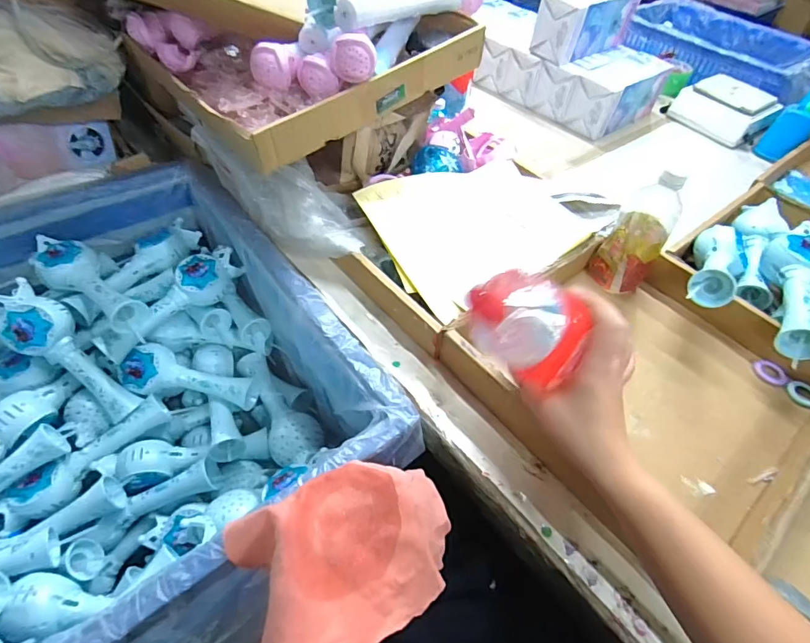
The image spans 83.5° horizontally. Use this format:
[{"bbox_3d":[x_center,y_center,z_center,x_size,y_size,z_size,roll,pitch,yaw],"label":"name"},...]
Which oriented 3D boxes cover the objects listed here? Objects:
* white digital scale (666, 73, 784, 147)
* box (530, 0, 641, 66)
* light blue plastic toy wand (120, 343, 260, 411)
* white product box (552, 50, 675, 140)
[{"bbox_3d":[0.724,-0.478,1.023,0.125,0.083,0.176,-28,58,-27],"label":"white digital scale"},{"bbox_3d":[0.390,-0.645,0.975,0.238,0.111,0.092,-29,58,-27],"label":"box"},{"bbox_3d":[-0.324,0.083,0.690,0.192,0.057,0.071,8,49,1],"label":"light blue plastic toy wand"},{"bbox_3d":[0.459,-0.504,1.000,0.225,0.102,0.114,-29,58,-27],"label":"white product box"}]

